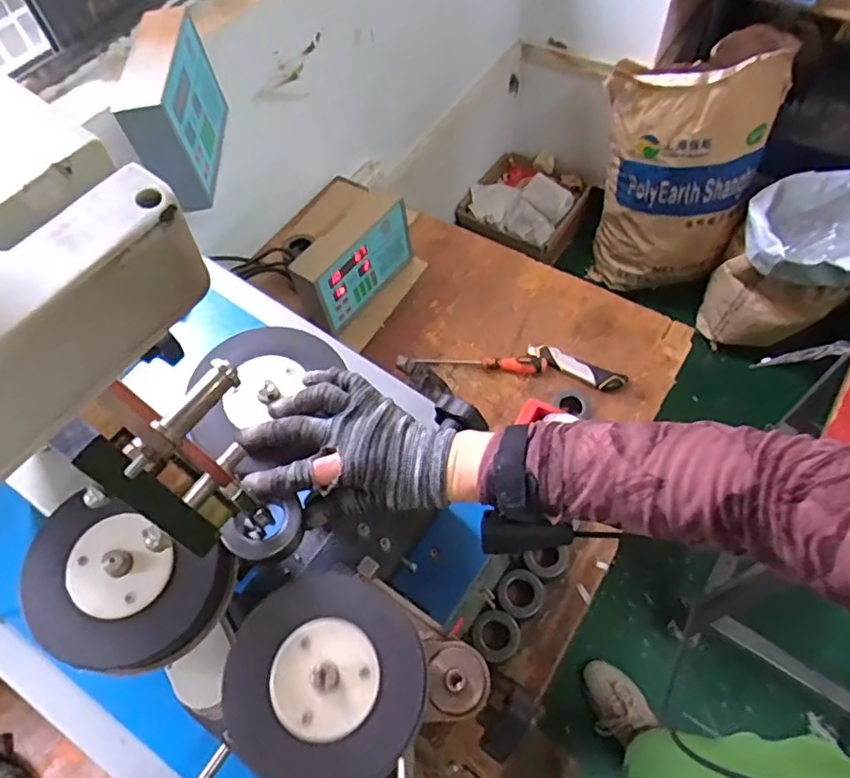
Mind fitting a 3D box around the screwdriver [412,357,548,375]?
[{"bbox_3d":[0.091,-0.046,0.996,0.218,0.025,0.025,5,60,6],"label":"screwdriver"}]

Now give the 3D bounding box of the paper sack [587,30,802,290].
[{"bbox_3d":[0.671,-0.581,1.630,0.409,0.595,0.301,24,64,17],"label":"paper sack"}]

